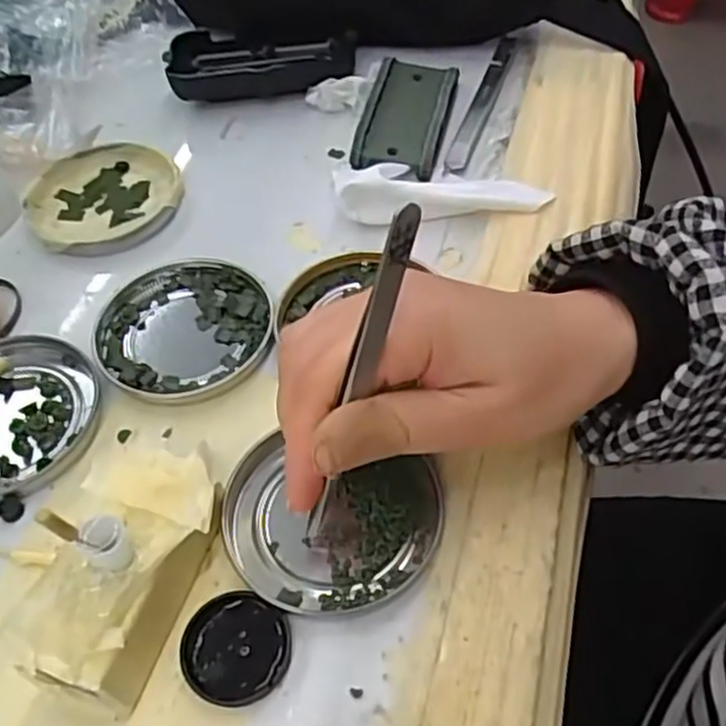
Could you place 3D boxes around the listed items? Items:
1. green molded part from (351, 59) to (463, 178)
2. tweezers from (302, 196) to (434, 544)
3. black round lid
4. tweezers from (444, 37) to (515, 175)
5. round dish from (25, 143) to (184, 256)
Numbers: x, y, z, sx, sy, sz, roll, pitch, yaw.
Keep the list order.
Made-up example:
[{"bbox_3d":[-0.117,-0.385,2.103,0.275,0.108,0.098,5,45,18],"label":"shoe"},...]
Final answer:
[{"bbox_3d":[0.025,-0.137,0.407,0.045,0.020,0.086,8,53,11],"label":"green molded part"},{"bbox_3d":[-0.002,0.011,0.236,0.010,0.133,0.005,-20,48,-43],"label":"tweezers"},{"bbox_3d":[-0.042,0.095,0.244,0.035,0.007,0.034,-2,52,3],"label":"black round lid"},{"bbox_3d":[0.069,-0.155,0.427,0.014,0.009,0.137,13,54,14],"label":"tweezers"},{"bbox_3d":[-0.139,-0.090,0.391,0.078,0.009,0.078,-2,52,3],"label":"round dish"}]

